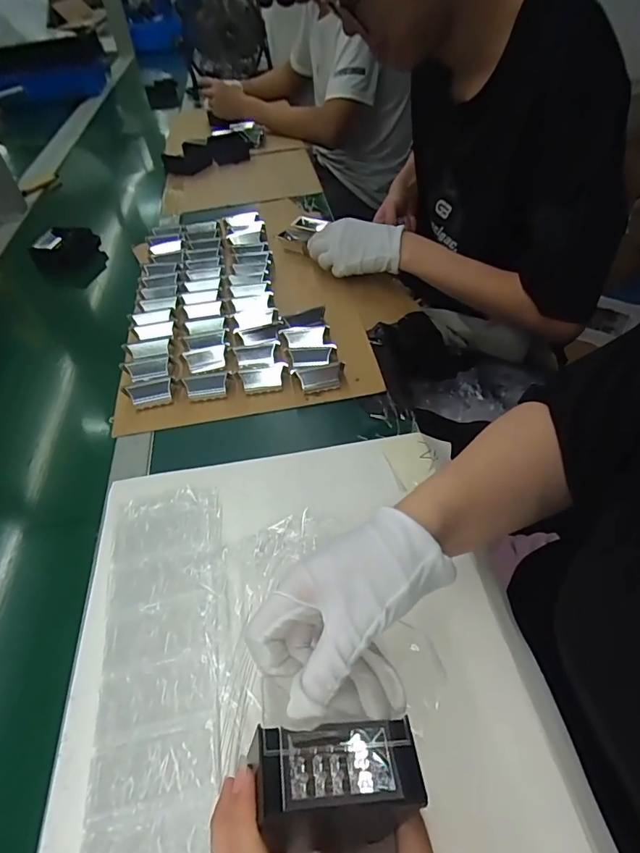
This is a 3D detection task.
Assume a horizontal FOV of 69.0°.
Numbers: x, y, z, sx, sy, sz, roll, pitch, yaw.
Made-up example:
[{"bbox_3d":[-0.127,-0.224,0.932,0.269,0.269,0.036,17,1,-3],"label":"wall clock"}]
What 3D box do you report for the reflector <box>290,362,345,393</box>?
[{"bbox_3d":[-0.003,-0.059,0.562,0.058,0.032,0.026,-5,47,0],"label":"reflector"}]

